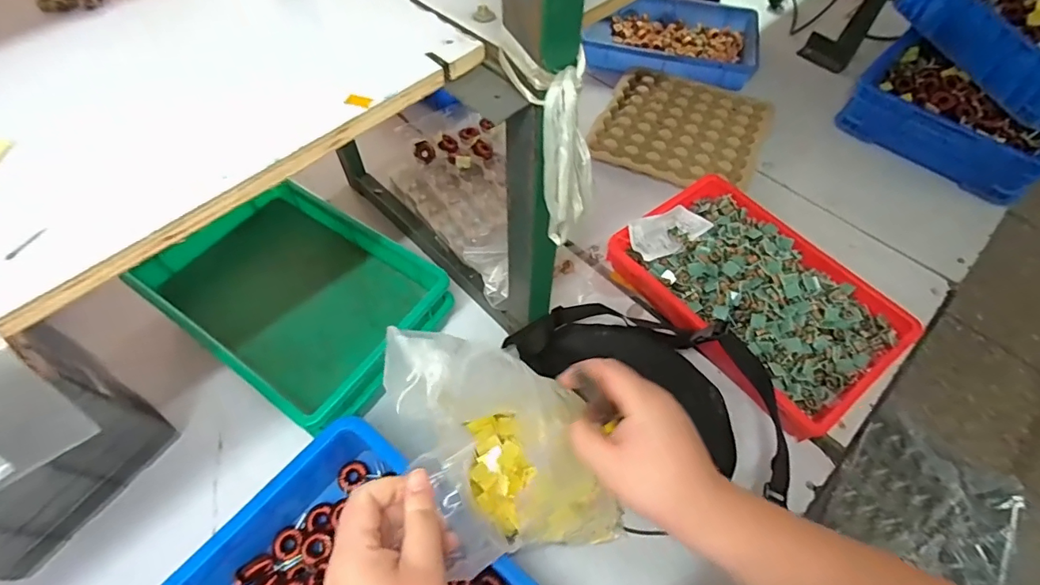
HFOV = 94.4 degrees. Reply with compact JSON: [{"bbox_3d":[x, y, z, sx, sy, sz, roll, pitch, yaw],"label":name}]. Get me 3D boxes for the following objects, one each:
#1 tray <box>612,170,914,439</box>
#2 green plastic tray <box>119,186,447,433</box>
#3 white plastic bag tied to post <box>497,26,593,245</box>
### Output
[{"bbox_3d":[0.338,-0.012,0.711,0.259,0.087,0.386,-33,63,-18],"label":"tray"},{"bbox_3d":[-0.315,-0.003,0.671,0.393,0.097,0.249,30,64,18],"label":"green plastic tray"},{"bbox_3d":[0.031,-0.111,0.375,0.063,0.177,0.058,-32,42,-17],"label":"white plastic bag tied to post"}]

